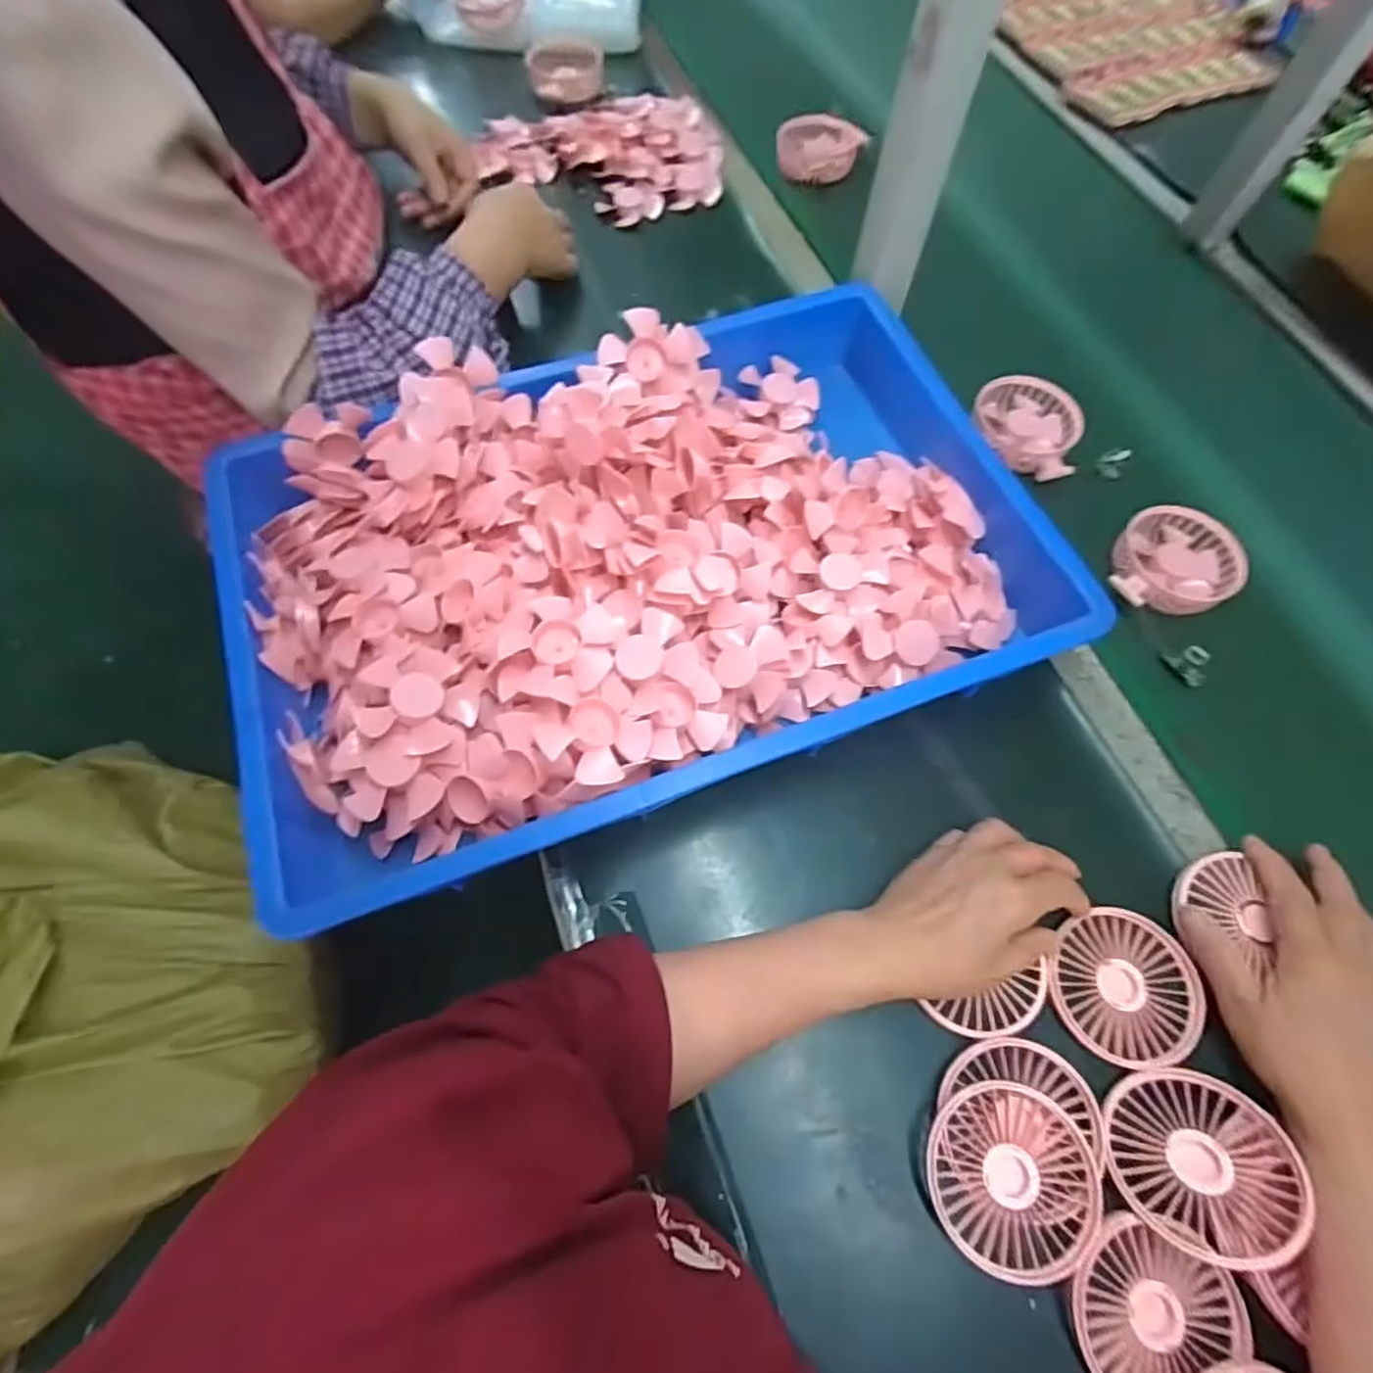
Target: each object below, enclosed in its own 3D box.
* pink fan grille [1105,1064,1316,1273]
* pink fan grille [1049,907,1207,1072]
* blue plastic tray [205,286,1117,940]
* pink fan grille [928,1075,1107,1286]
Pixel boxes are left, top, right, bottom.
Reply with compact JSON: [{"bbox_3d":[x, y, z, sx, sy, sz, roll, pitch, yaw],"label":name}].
[{"bbox_3d":[0.276,0.257,0.366,0.082,0.013,0.085,-11,42,10],"label":"pink fan grille"},{"bbox_3d":[0.267,0.183,0.412,0.085,0.011,0.086,1,64,-3],"label":"pink fan grille"},{"bbox_3d":[-0.036,-0.105,0.499,0.560,0.078,0.388,-17,67,-11],"label":"blue plastic tray"},{"bbox_3d":[0.176,0.266,0.365,0.084,0.015,0.086,7,64,0],"label":"pink fan grille"}]

